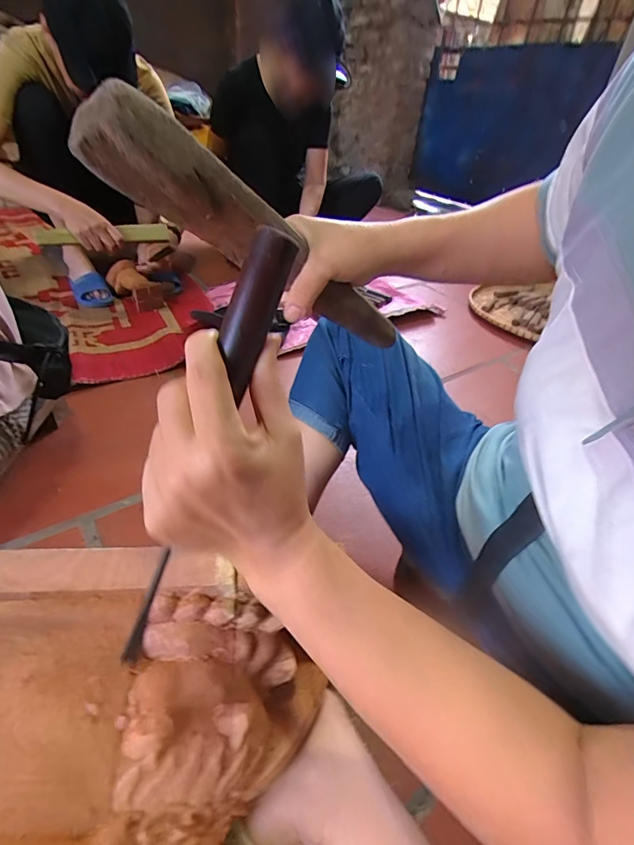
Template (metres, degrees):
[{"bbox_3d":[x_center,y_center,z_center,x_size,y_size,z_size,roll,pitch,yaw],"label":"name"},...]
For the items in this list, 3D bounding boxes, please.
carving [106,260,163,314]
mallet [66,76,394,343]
[{"bbox_3d":[-0.506,-0.384,1.189,0.093,0.093,0.171,-27,48,-36],"label":"carving"},{"bbox_3d":[-0.020,-0.124,0.338,0.038,0.046,0.322,37,11,35],"label":"mallet"}]

